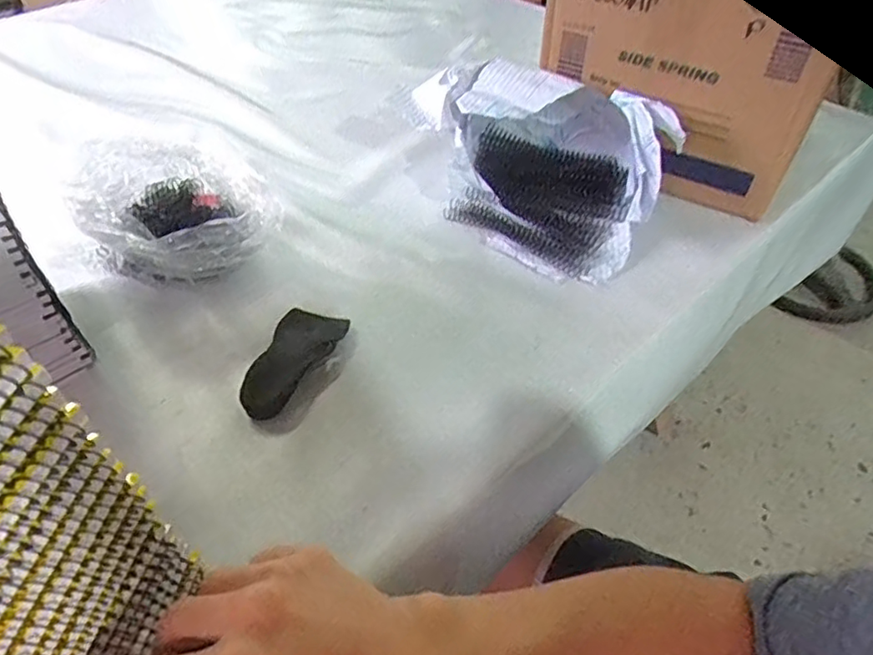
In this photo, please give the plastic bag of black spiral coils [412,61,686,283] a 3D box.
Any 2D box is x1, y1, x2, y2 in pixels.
[{"bbox_3d":[0.092,-0.178,0.623,0.274,0.119,0.180,26,52,23],"label":"plastic bag of black spiral coils"}]

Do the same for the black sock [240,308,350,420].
[{"bbox_3d":[-0.128,0.025,0.507,0.052,0.018,0.115,21,51,20],"label":"black sock"}]

